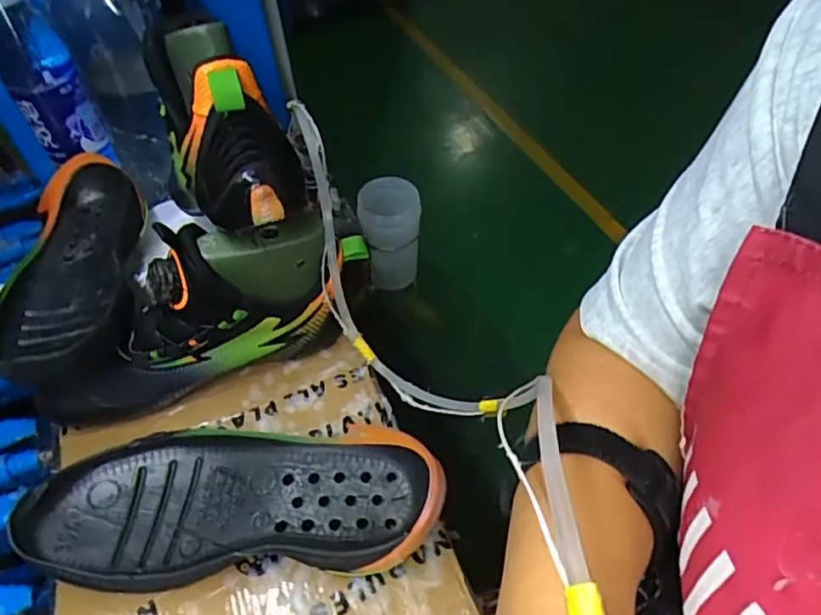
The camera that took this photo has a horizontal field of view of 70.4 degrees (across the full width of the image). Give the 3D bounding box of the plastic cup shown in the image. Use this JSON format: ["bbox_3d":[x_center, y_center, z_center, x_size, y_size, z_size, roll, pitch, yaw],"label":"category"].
[{"bbox_3d":[-0.024,-0.090,0.732,0.071,0.137,0.067,-1,49,1],"label":"plastic cup"}]

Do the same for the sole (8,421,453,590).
[{"bbox_3d":[-0.106,0.119,0.362,0.249,0.052,0.098,-2,48,1],"label":"sole"}]

